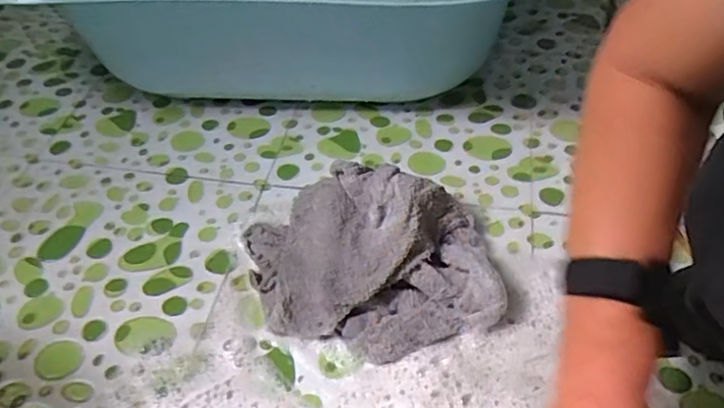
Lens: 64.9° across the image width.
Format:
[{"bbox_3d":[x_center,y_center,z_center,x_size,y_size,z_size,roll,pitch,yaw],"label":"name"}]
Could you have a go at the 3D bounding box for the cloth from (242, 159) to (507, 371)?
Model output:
[{"bbox_3d":[0.007,0.047,0.532,0.214,0.073,0.180,-11,49,-6],"label":"cloth"}]

